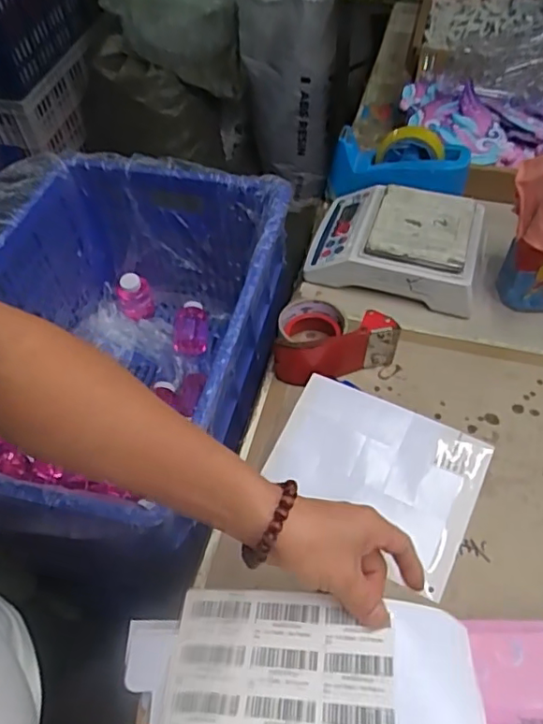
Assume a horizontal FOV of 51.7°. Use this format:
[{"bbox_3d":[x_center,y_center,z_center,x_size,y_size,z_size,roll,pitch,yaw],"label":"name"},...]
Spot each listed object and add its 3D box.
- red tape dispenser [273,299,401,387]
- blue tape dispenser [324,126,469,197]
[{"bbox_3d":[0.078,-0.025,0.671,0.141,0.068,0.096,8,54,5],"label":"red tape dispenser"},{"bbox_3d":[0.188,-0.292,0.827,0.195,0.091,0.071,16,55,11],"label":"blue tape dispenser"}]

